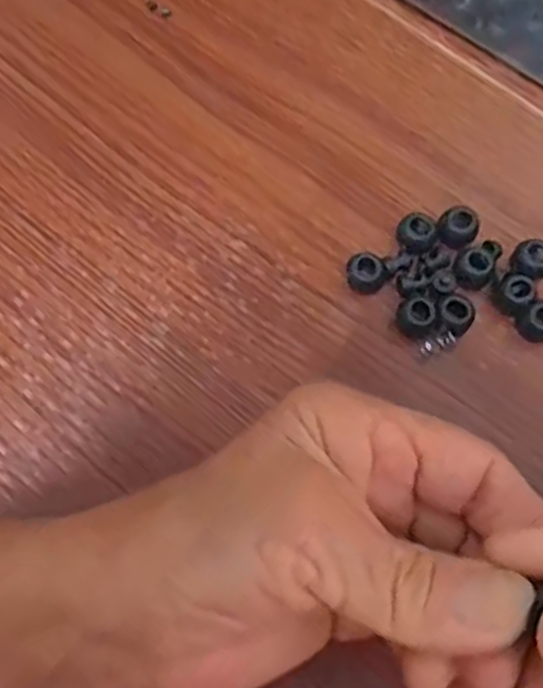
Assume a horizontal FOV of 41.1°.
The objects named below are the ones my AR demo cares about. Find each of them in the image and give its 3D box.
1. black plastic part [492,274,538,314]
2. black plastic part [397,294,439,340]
[{"bbox_3d":[0.095,-0.019,0.282,0.013,0.012,0.014,0,72,0],"label":"black plastic part"},{"bbox_3d":[0.056,-0.010,0.277,0.015,0.012,0.013,33,75,10],"label":"black plastic part"}]

